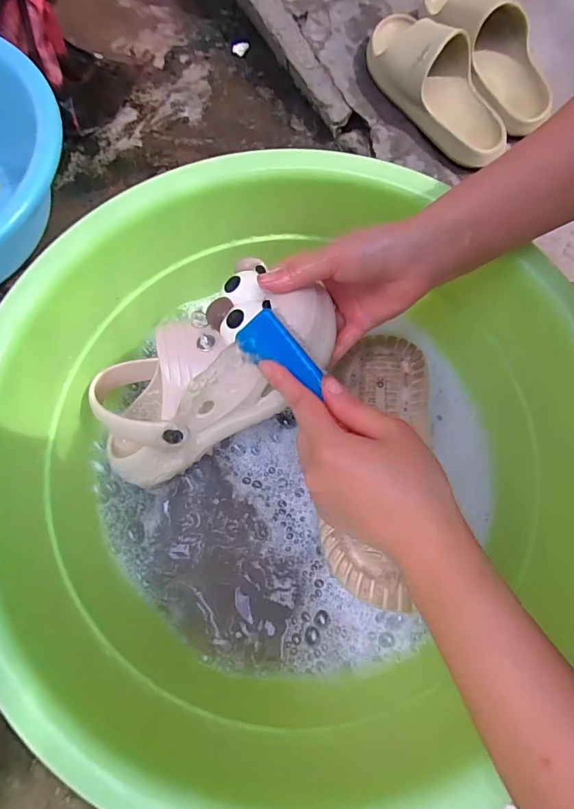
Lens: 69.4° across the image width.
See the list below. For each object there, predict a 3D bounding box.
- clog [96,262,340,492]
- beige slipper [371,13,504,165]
[{"bbox_3d":[-0.067,-0.026,0.356,0.218,0.096,0.105,-29,47,18],"label":"clog"},{"bbox_3d":[0.195,-0.425,0.533,0.093,0.073,0.239,-34,76,-11],"label":"beige slipper"}]

